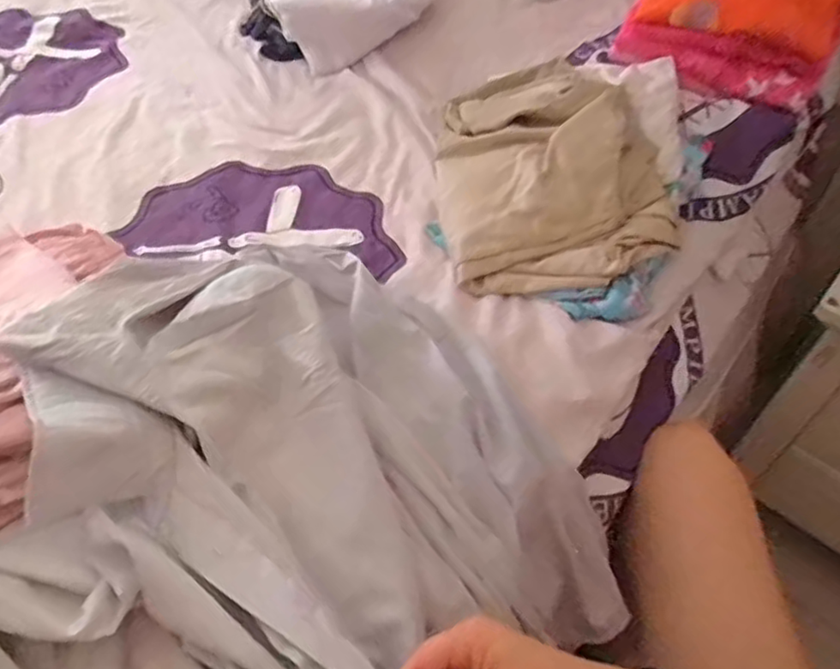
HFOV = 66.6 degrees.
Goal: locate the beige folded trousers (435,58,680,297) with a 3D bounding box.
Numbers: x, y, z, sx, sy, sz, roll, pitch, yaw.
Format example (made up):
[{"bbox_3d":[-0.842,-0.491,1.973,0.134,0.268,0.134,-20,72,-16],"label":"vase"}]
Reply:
[{"bbox_3d":[0.142,-0.184,0.703,0.228,0.096,0.300,-3,49,-5],"label":"beige folded trousers"}]

